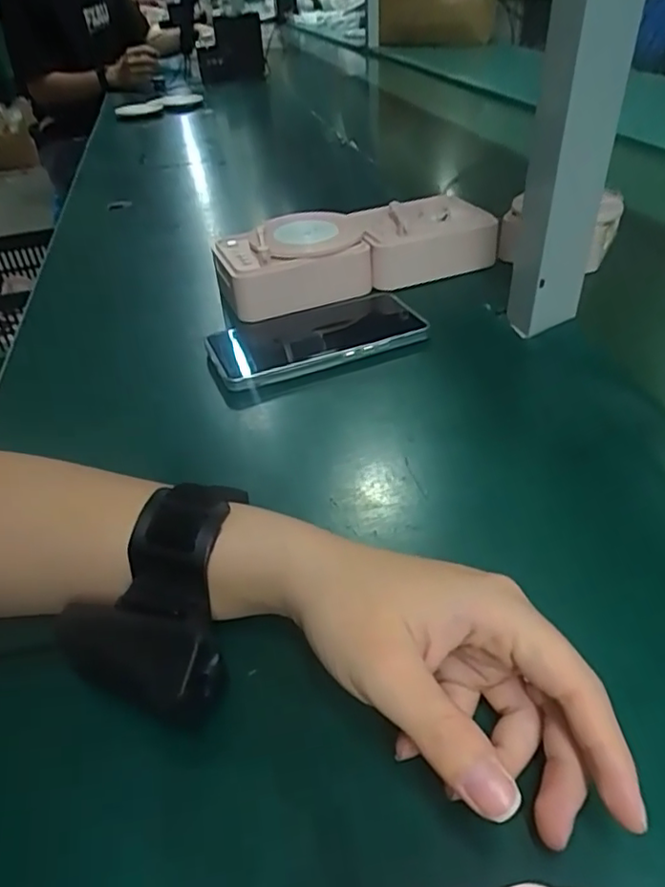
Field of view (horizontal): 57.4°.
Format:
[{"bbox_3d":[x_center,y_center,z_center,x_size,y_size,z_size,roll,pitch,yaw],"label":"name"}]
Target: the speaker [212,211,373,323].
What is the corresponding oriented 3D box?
[{"bbox_3d":[-0.040,-0.166,0.552,0.131,0.049,0.098,-12,39,-10],"label":"speaker"}]

